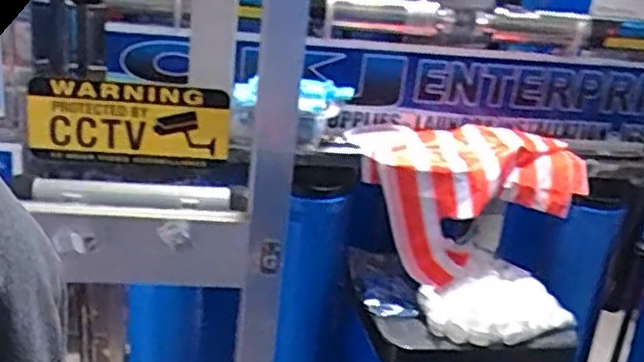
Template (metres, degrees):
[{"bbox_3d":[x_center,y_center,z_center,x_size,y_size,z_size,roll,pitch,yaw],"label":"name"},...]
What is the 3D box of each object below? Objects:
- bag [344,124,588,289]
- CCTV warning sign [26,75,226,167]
[{"bbox_3d":[0.232,0.032,1.145,0.355,0.222,0.190,-2,21,-21],"label":"bag"},{"bbox_3d":[-0.224,-0.066,0.796,0.223,0.093,0.012,3,21,-6],"label":"CCTV warning sign"}]

